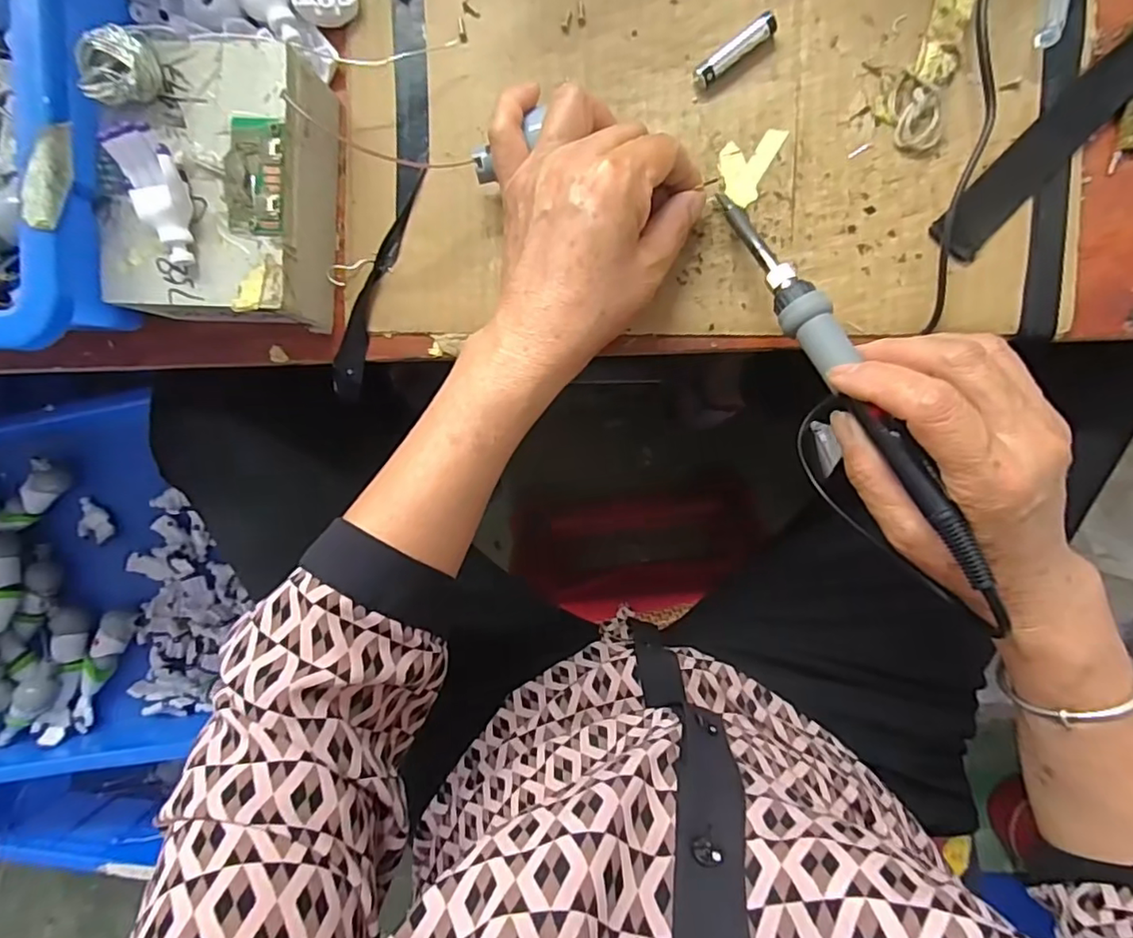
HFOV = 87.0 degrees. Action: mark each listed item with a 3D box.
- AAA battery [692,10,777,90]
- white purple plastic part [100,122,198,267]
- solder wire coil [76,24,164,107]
[{"bbox_3d":[0.083,-0.205,0.294,0.043,0.011,0.010,-34,91,8],"label":"AAA battery"},{"bbox_3d":[-0.184,-0.124,0.273,0.027,0.016,0.057,-14,111,7],"label":"white purple plastic part"},{"bbox_3d":[-0.199,-0.179,0.269,0.029,0.024,0.029,0,93,5],"label":"solder wire coil"}]

